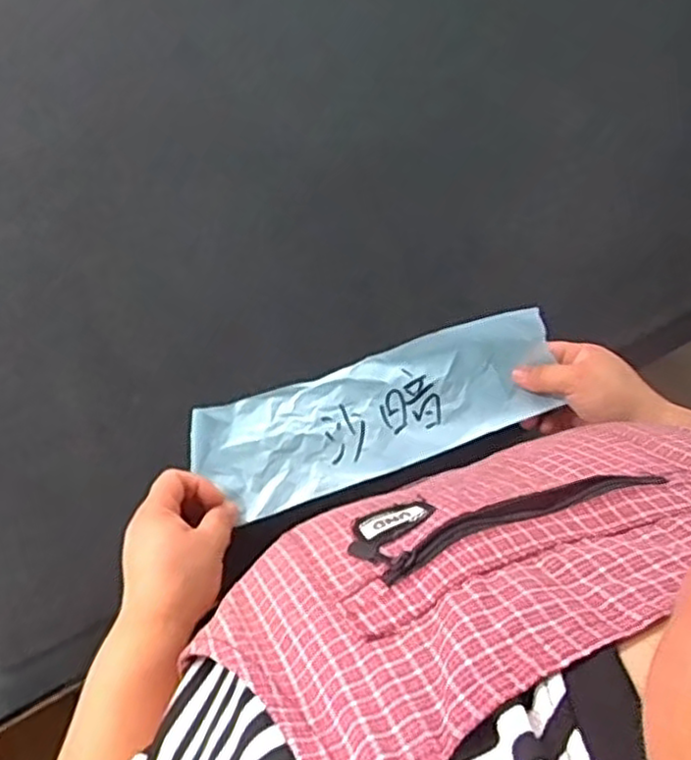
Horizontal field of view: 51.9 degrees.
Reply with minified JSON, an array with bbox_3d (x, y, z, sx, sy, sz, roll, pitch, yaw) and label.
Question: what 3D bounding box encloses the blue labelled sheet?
[{"bbox_3d":[0.026,0.023,0.583,0.294,0.035,0.097,-19,67,-4],"label":"blue labelled sheet"}]

